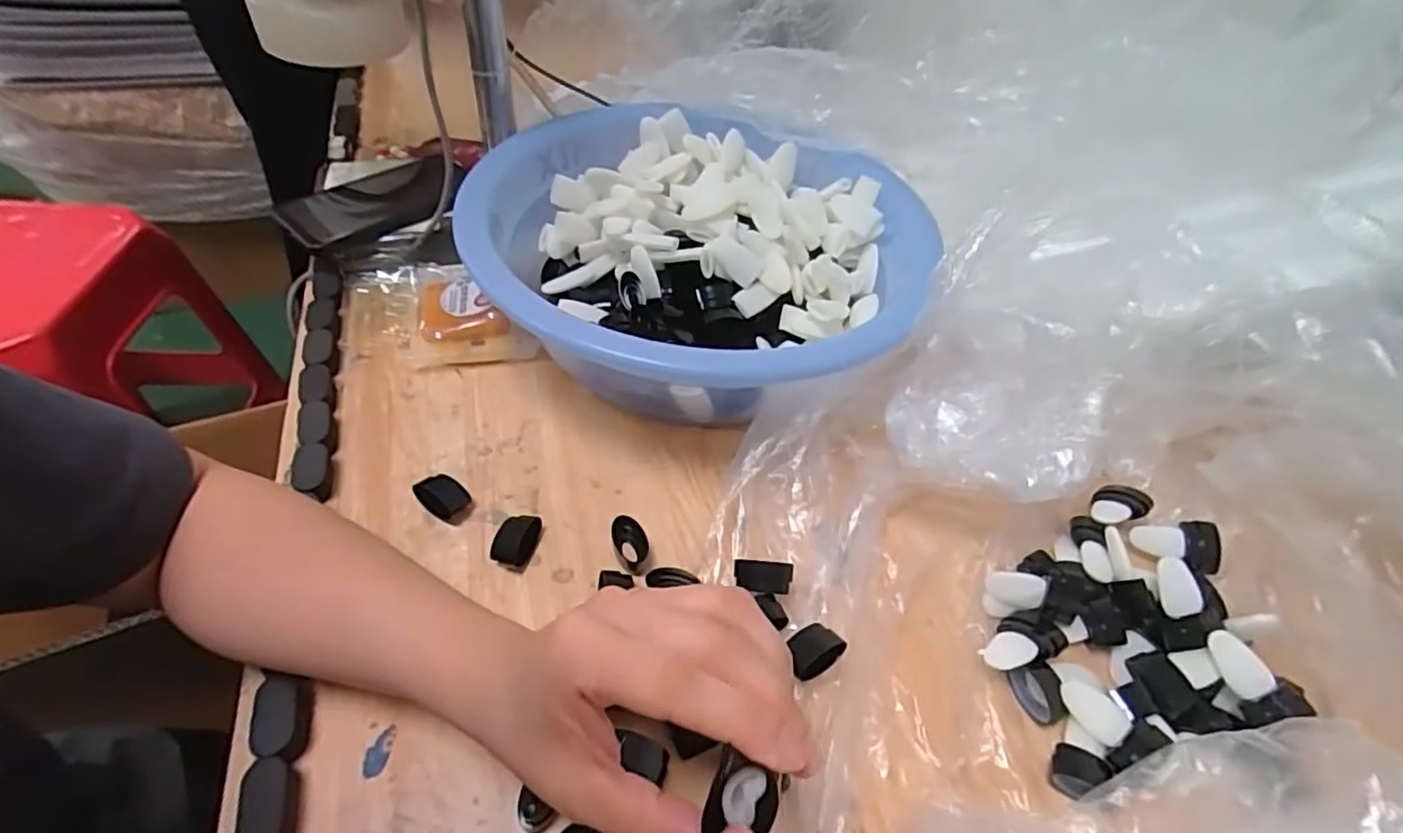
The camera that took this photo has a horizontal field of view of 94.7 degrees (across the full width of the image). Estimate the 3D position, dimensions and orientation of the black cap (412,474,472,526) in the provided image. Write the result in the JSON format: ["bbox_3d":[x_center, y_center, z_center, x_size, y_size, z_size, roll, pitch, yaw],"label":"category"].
[{"bbox_3d":[-0.160,0.051,0.403,0.033,0.017,0.023,30,52,19],"label":"black cap"}]

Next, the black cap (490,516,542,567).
[{"bbox_3d":[-0.110,0.076,0.388,0.023,0.018,0.030,16,49,7],"label":"black cap"}]

